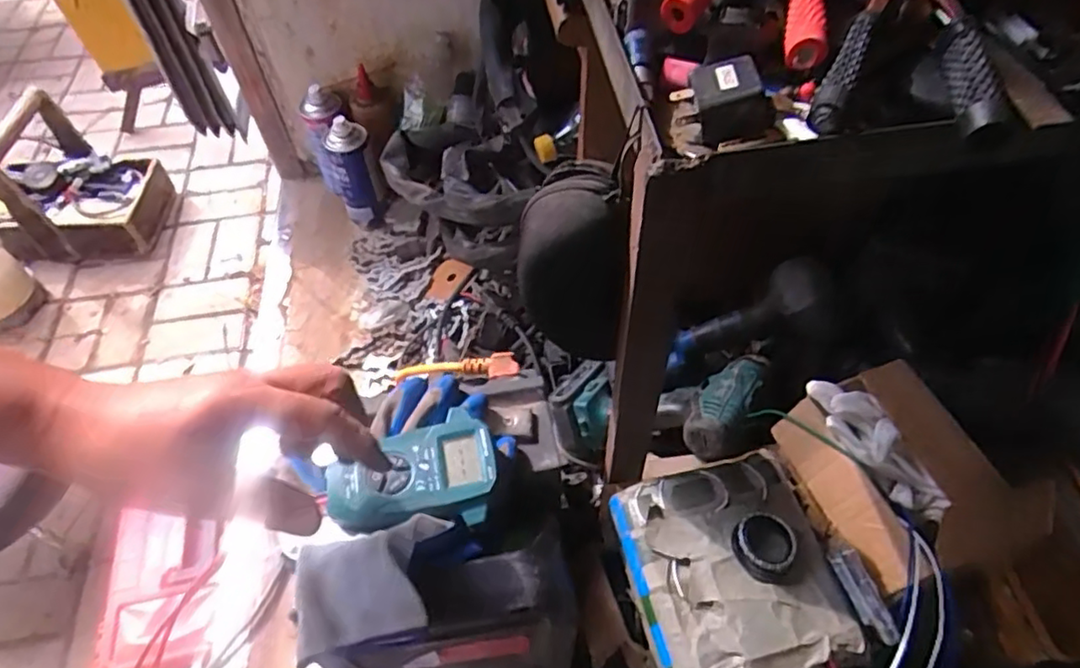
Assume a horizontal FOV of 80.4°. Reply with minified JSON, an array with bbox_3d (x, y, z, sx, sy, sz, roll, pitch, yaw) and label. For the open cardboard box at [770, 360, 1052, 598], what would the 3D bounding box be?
[{"bbox_3d":[0.260,0.099,0.465,0.107,0.079,0.146,-14,54,-9],"label":"open cardboard box"}]

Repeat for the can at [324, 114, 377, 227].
[{"bbox_3d":[-0.280,-0.238,0.968,0.056,0.173,0.052,-1,54,1],"label":"can"}]

